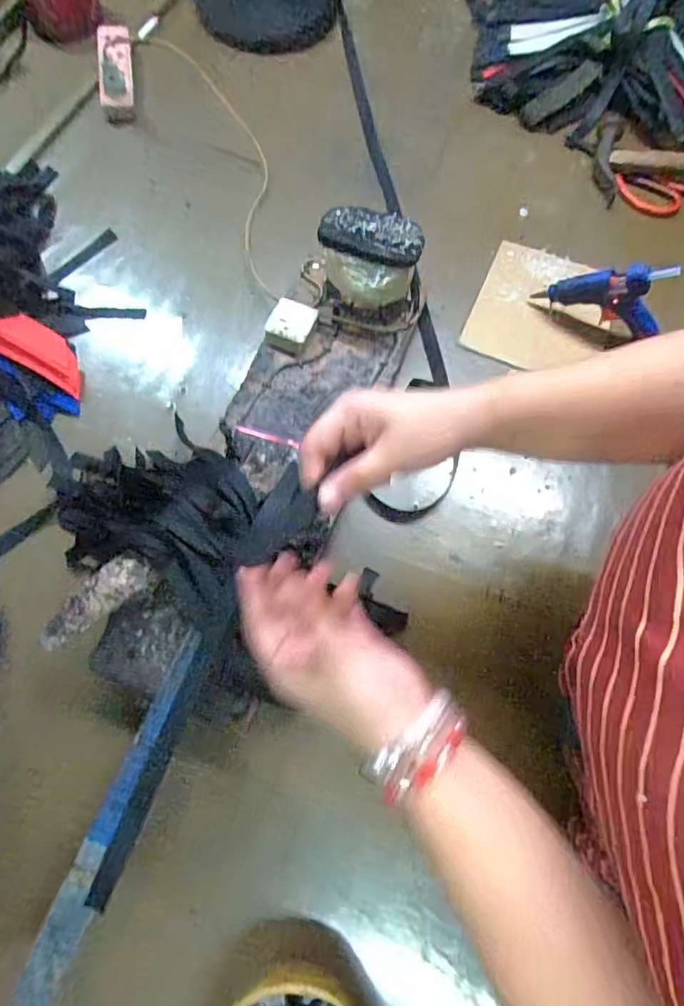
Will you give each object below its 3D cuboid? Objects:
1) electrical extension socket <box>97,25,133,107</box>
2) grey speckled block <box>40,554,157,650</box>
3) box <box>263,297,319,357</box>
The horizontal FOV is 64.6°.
[{"bbox_3d":[-0.299,-0.576,0.710,0.047,0.022,0.103,-4,94,-2],"label":"electrical extension socket"},{"bbox_3d":[-0.206,0.082,0.458,0.105,0.033,0.035,-36,73,-13],"label":"grey speckled block"},{"bbox_3d":[-0.053,-0.191,0.582,0.049,0.025,0.055,19,70,7],"label":"box"}]

